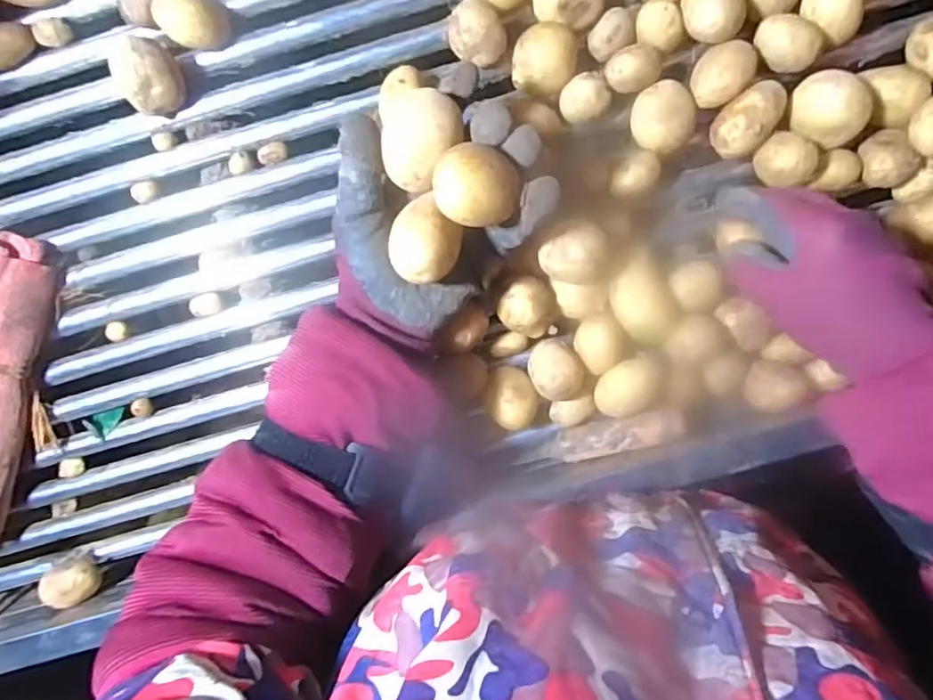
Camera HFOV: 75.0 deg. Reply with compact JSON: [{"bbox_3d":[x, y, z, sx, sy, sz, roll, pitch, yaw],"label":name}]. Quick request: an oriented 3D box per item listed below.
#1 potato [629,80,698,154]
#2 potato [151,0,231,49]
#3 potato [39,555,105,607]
[{"bbox_3d":[0.139,-0.165,0.437,0.044,0.034,0.046,0,99,2],"label":"potato"},{"bbox_3d":[-0.191,-0.231,0.424,0.037,0.036,0.036,0,99,2],"label":"potato"},{"bbox_3d":[-0.309,0.182,0.480,0.036,0.034,0.035,0,99,2],"label":"potato"}]

